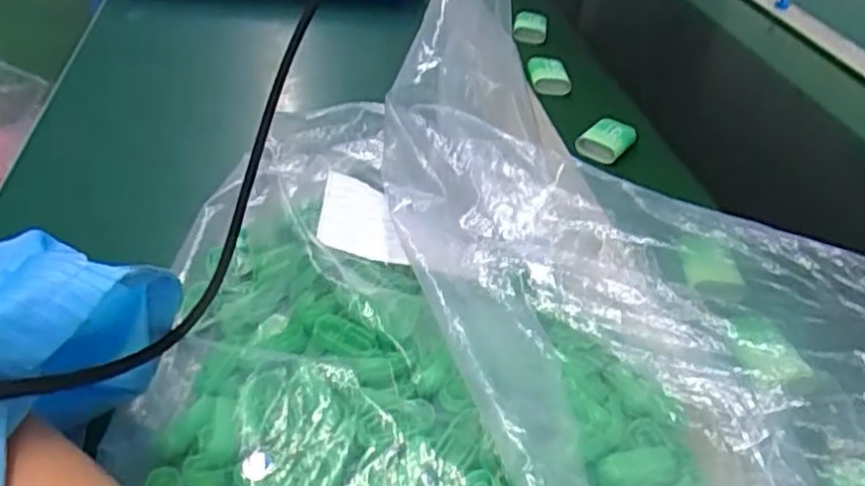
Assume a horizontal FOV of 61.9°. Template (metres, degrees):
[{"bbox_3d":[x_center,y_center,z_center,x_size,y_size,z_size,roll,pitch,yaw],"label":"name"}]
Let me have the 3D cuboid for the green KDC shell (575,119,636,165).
[{"bbox_3d":[0.144,-0.085,0.599,0.036,0.017,0.049,26,41,22],"label":"green KDC shell"}]

